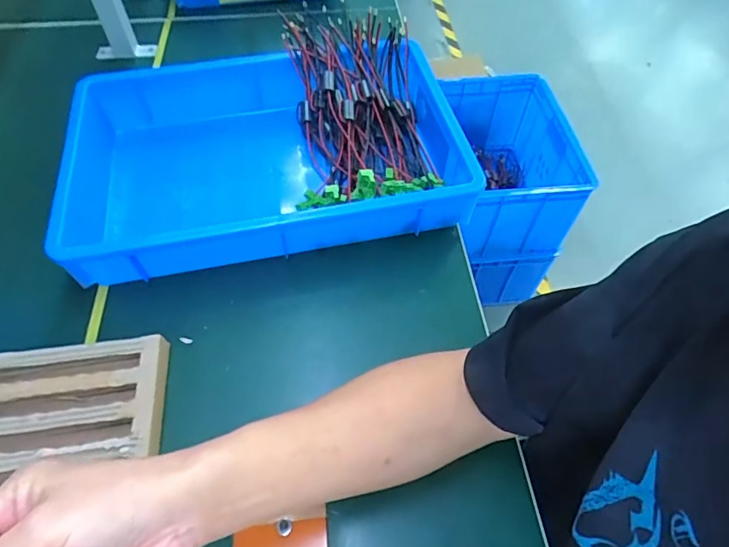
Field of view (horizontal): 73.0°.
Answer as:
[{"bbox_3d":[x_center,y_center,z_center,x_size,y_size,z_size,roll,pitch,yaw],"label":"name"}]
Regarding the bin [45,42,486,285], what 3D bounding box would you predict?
[{"bbox_3d":[-0.114,-0.143,0.589,0.425,0.097,0.281,-9,55,-8],"label":"bin"}]

